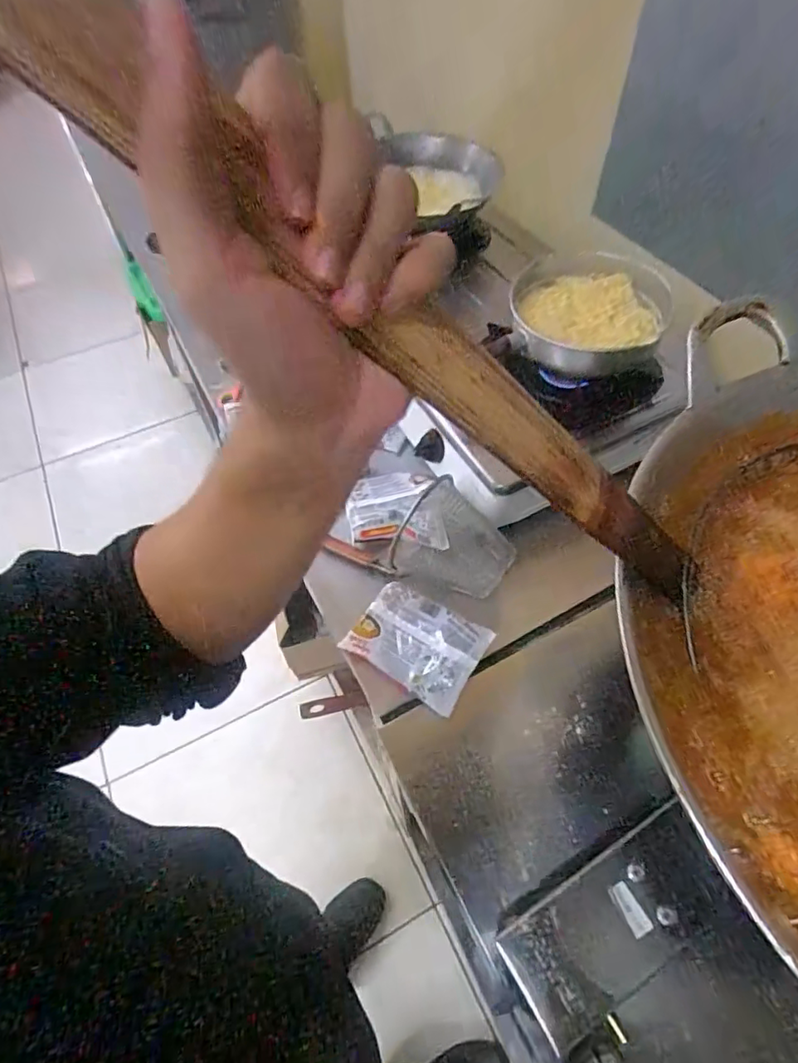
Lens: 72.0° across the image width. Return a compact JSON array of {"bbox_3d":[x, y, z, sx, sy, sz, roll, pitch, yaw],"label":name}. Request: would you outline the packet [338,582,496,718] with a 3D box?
[{"bbox_3d":[0.022,0.130,0.650,0.145,0.026,0.106,28,61,19],"label":"packet"}]

